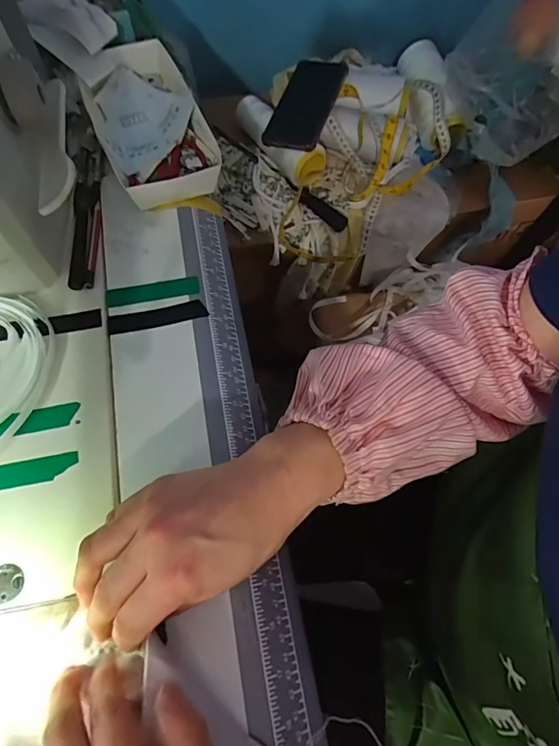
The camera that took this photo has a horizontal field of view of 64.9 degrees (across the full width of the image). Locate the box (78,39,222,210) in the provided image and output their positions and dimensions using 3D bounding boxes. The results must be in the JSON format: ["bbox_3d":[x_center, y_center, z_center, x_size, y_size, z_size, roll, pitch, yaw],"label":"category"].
[{"bbox_3d":[-0.126,-0.238,0.425,0.097,0.034,0.194,-21,68,-11],"label":"box"}]

